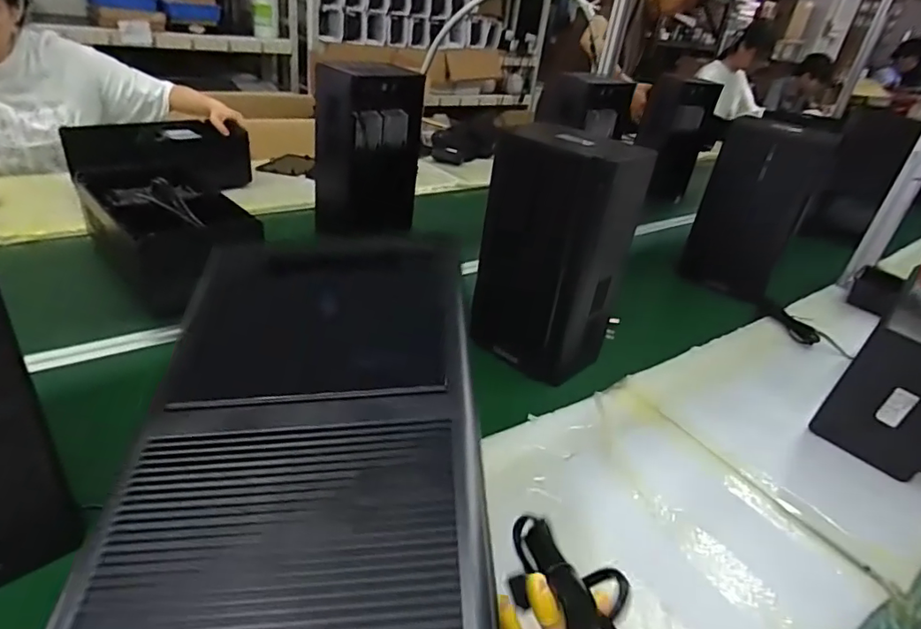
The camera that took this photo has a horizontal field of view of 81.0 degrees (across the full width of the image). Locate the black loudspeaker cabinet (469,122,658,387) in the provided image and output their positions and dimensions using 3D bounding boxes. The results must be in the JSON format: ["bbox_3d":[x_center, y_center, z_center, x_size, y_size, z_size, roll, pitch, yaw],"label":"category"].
[{"bbox_3d":[0.137,-0.093,0.823,0.128,0.333,0.199,-22,42,-40],"label":"black loudspeaker cabinet"}]

